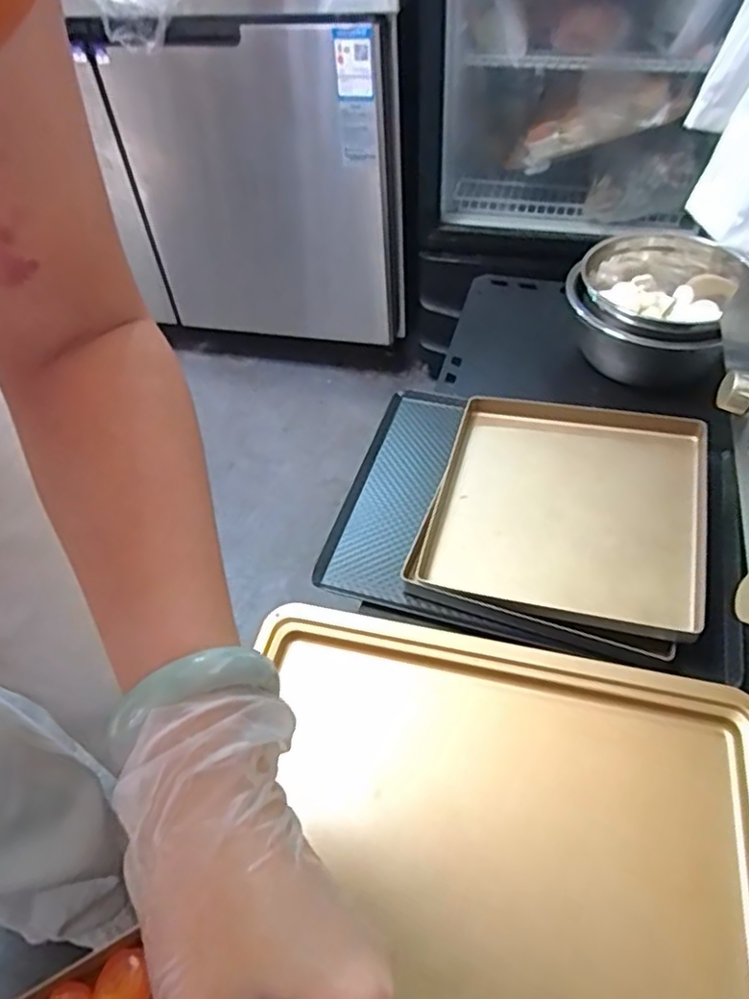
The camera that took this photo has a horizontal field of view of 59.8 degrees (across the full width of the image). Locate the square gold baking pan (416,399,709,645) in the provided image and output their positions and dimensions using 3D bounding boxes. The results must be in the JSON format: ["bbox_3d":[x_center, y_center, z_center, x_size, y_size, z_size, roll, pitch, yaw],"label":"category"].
[{"bbox_3d":[0.217,0.006,0.729,0.282,0.038,0.283,11,50,14],"label":"square gold baking pan"}]

